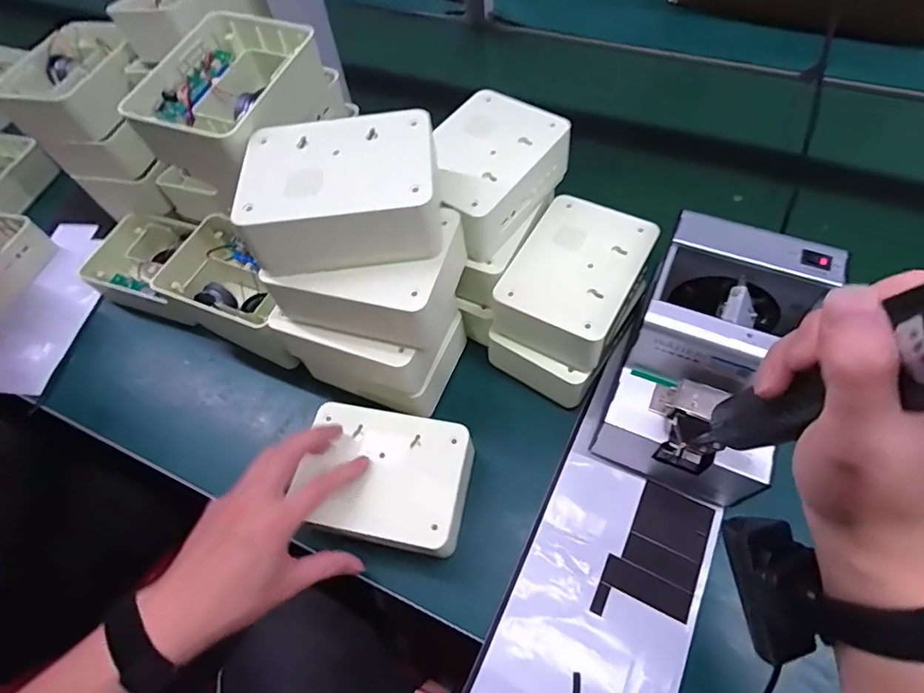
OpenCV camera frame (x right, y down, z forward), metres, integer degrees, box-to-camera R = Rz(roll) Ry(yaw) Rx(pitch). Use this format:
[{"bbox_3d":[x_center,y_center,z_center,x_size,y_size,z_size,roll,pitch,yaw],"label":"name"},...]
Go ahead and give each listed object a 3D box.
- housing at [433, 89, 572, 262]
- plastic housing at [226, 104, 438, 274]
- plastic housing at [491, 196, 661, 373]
[{"bbox_3d":[0.019,-0.159,0.445,0.100,0.056,0.138,34,68,22],"label":"housing"},{"bbox_3d":[-0.087,-0.116,0.367,0.141,0.061,0.109,-12,59,-2],"label":"plastic housing"},{"bbox_3d":[0.104,-0.061,0.448,0.105,0.054,0.137,25,65,19],"label":"plastic housing"}]

